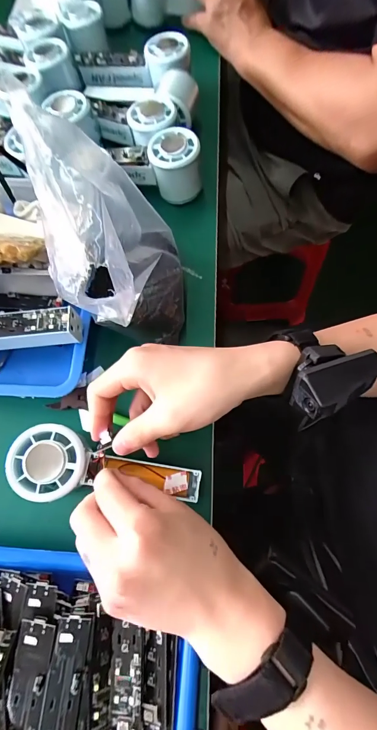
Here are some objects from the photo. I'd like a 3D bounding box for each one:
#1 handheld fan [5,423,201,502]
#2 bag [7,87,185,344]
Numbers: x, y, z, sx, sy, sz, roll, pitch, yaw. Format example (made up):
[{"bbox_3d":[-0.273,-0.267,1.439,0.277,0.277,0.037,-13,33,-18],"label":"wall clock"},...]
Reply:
[{"bbox_3d":[-0.066,0.086,0.278,0.150,0.026,0.053,13,70,-14],"label":"handheld fan"},{"bbox_3d":[-0.054,-0.098,0.281,0.095,0.166,0.133,-11,70,-3],"label":"bag"}]

